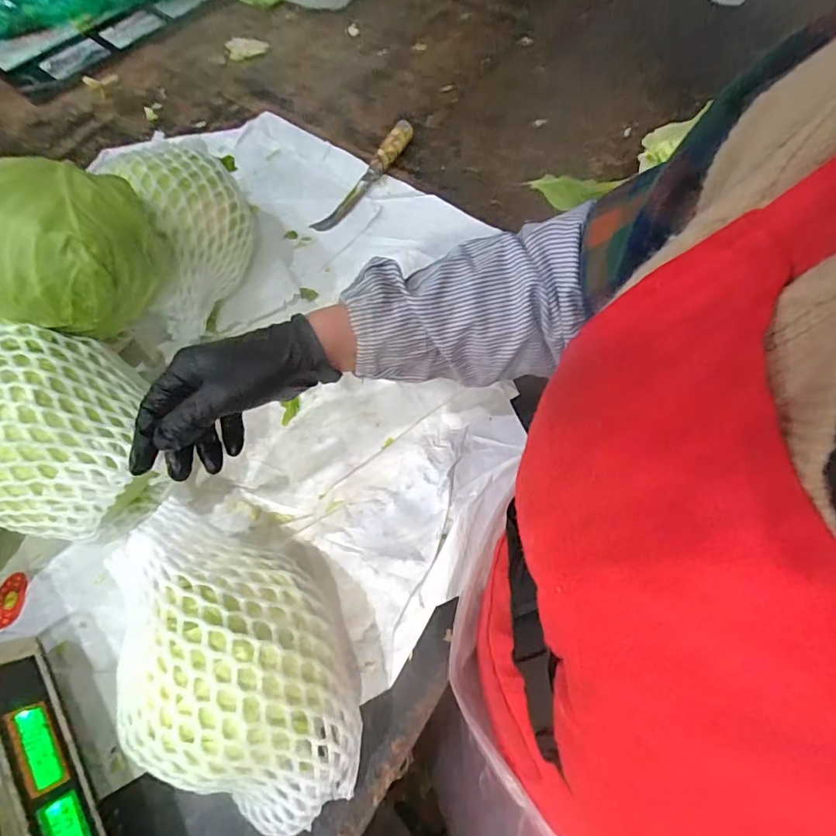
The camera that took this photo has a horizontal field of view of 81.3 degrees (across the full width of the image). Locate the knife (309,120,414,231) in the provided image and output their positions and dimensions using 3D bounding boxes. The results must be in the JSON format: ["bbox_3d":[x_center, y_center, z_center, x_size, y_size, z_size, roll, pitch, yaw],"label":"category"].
[{"bbox_3d":[-0.069,-0.322,0.641,0.028,0.028,0.199,32,69,13],"label":"knife"}]

